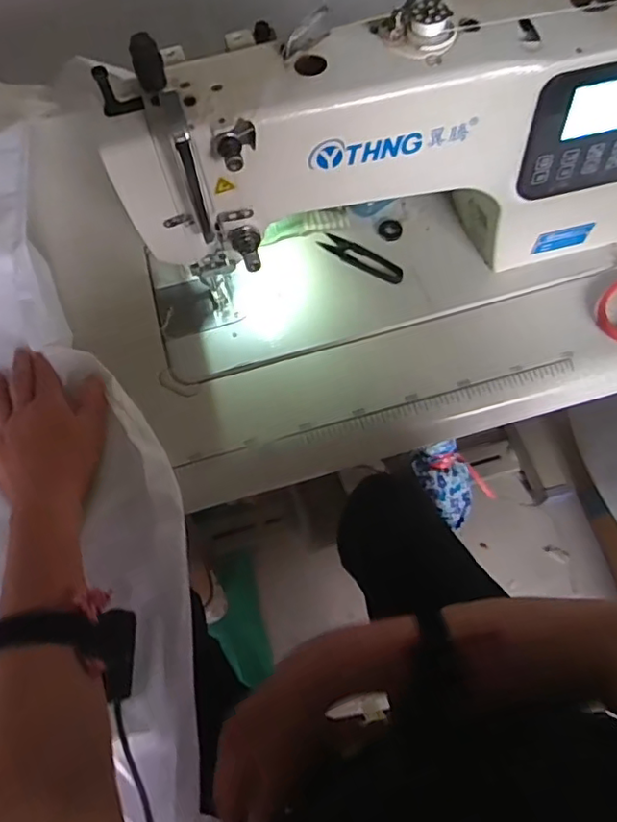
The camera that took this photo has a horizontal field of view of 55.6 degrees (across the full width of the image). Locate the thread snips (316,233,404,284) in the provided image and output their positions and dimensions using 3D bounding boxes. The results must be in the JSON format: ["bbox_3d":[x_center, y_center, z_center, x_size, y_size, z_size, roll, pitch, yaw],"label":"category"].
[{"bbox_3d":[0.054,-0.157,0.599,0.096,0.008,0.025,38,74,17],"label":"thread snips"}]

